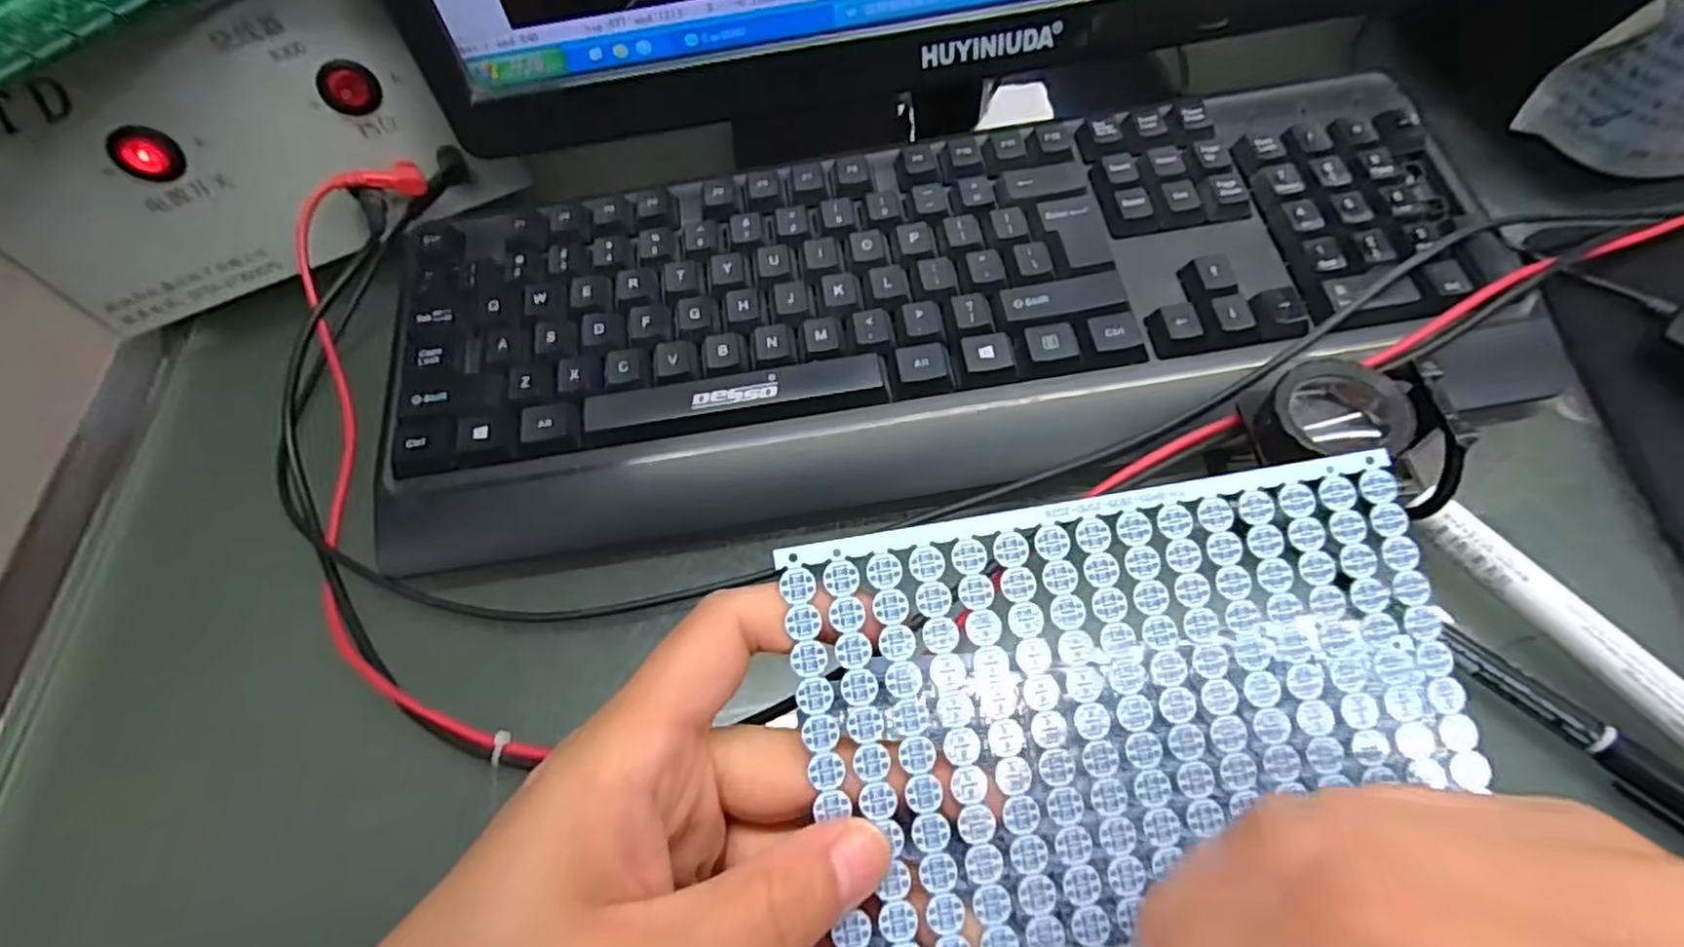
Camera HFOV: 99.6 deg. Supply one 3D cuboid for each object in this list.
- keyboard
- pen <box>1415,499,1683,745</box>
[{"bbox_3d":[0.032,-0.067,0.283,0.415,0.029,0.157,-8,66,-1],"label":"keyboard"},{"bbox_3d":[0.231,0.062,0.206,0.011,0.018,0.135,-32,62,-13],"label":"pen"}]

